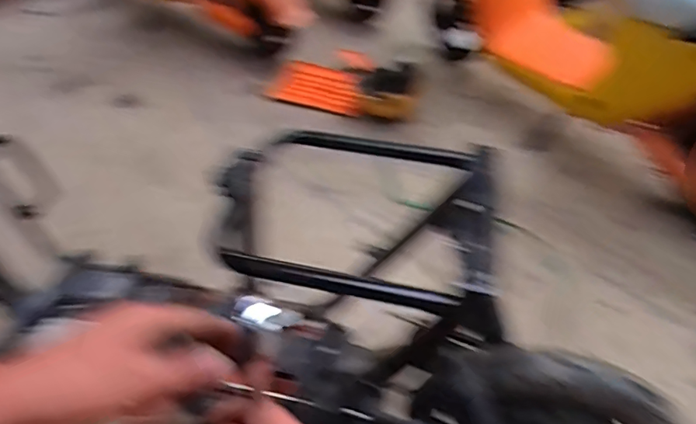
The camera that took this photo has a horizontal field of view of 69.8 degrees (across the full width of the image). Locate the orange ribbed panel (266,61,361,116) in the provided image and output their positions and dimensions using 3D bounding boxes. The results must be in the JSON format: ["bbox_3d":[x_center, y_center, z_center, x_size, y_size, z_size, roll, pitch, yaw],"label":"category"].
[{"bbox_3d":[-0.098,-0.467,1.845,0.330,0.062,0.231,15,44,10],"label":"orange ribbed panel"}]

